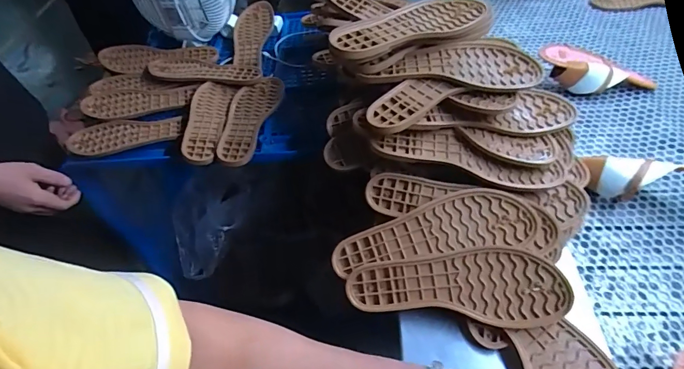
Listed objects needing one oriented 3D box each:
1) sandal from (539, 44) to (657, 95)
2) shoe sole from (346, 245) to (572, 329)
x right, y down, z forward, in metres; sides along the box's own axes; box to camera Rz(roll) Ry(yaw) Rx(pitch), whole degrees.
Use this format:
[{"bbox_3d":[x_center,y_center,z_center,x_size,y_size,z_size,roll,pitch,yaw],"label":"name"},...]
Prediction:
[{"bbox_3d":[0.475,-0.215,0.759,0.232,0.058,0.084,10,52,-7],"label":"sandal"},{"bbox_3d":[0.131,0.117,0.479,0.249,0.016,0.084,2,83,15],"label":"shoe sole"}]

